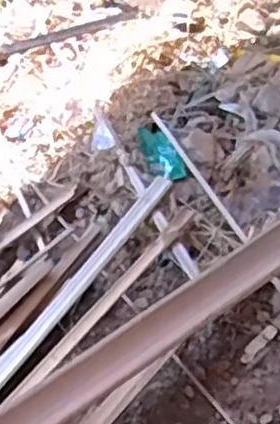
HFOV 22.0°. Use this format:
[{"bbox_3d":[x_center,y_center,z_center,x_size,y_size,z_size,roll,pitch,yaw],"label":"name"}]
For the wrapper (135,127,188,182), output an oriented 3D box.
[{"bbox_3d":[0.030,-0.094,1.151,0.049,0.019,0.113,-20,50,-14],"label":"wrapper"}]

